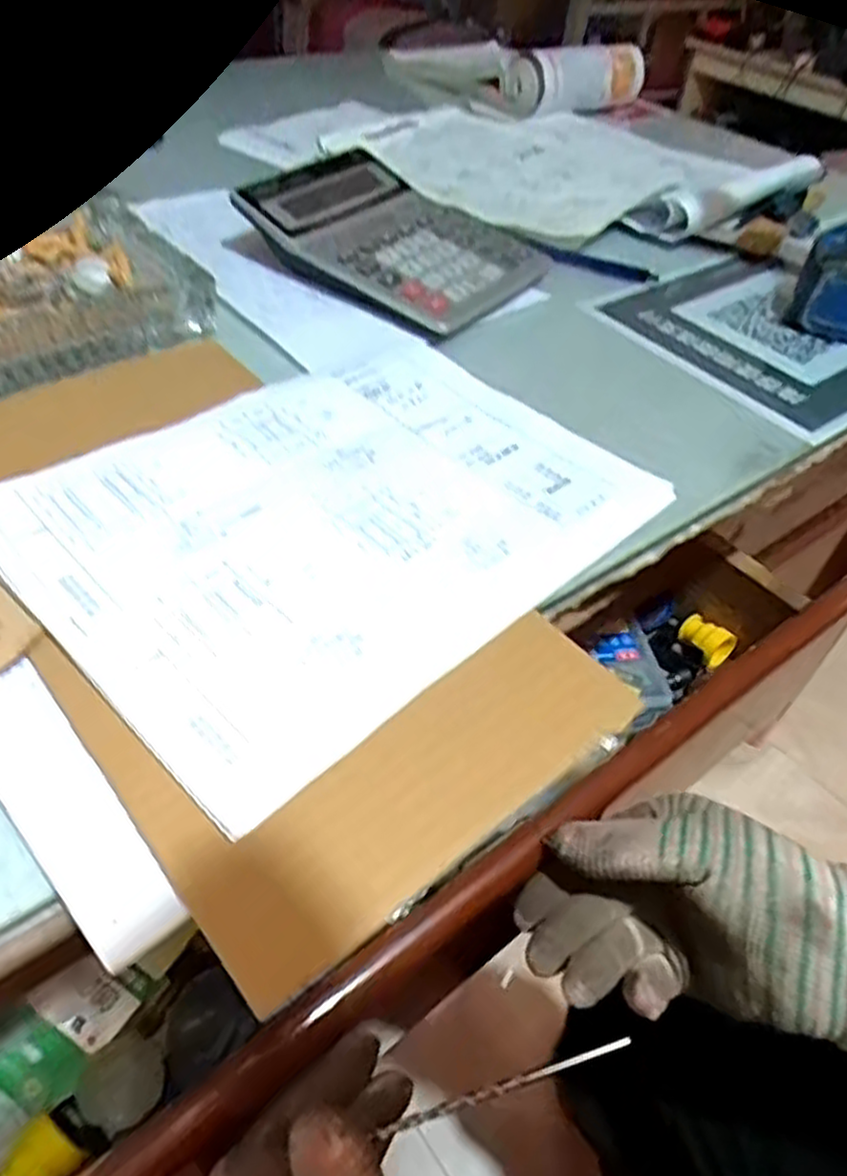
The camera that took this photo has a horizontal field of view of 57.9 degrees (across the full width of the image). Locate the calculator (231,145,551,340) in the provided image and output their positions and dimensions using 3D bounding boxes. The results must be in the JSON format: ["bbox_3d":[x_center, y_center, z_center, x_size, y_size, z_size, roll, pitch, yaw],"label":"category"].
[{"bbox_3d":[-0.021,-0.263,0.571,0.198,0.041,0.164,27,51,22],"label":"calculator"}]

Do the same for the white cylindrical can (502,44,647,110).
[{"bbox_3d":[0.182,-0.589,0.878,0.189,0.060,0.063,-27,55,-28],"label":"white cylindrical can"}]

